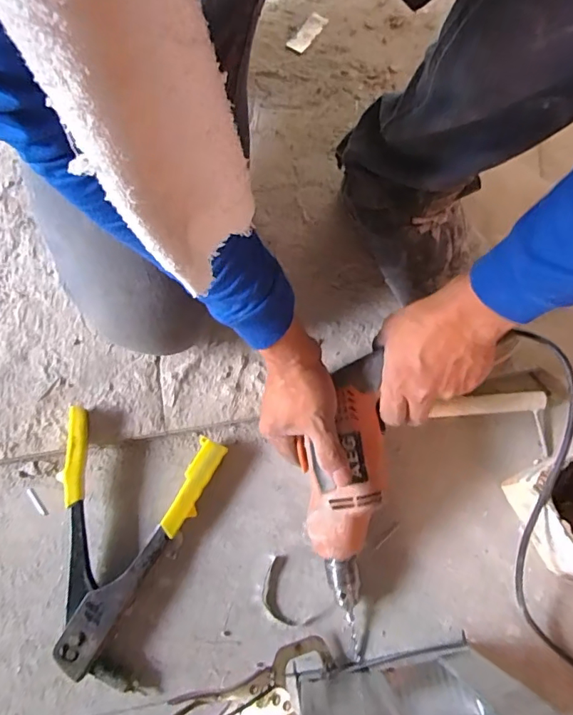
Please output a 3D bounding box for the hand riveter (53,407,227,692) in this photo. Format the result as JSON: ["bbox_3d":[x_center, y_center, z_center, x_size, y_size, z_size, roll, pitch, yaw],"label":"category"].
[{"bbox_3d":[-0.180,0.177,0.494,0.157,0.033,0.234,18,72,7],"label":"hand riveter"}]

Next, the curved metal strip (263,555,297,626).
[{"bbox_3d":[-0.010,0.234,0.492,0.028,0.004,0.064,-7,70,-1],"label":"curved metal strip"}]

